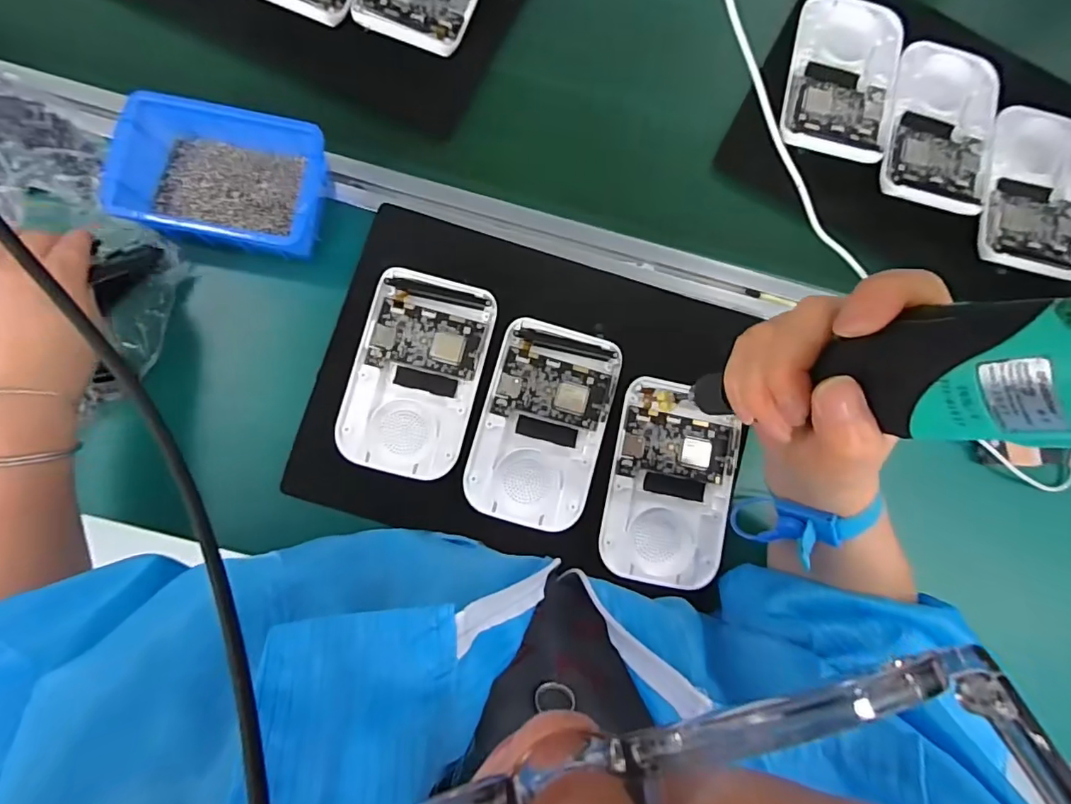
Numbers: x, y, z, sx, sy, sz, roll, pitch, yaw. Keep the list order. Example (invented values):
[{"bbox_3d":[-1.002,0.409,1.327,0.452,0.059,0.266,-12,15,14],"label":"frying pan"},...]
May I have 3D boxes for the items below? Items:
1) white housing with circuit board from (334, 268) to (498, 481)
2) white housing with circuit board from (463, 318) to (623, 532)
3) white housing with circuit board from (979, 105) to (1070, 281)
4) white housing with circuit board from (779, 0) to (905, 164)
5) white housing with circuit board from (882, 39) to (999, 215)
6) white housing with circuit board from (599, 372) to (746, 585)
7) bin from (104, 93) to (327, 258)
[{"bbox_3d":[-0.093,-0.022,0.419,0.097,0.017,0.153,15,81,-3],"label":"white housing with circuit board"},{"bbox_3d":[0.006,0.017,0.419,0.096,0.011,0.155,16,81,-3],"label":"white housing with circuit board"},{"bbox_3d":[0.452,-0.189,0.476,0.095,0.015,0.163,11,81,-3],"label":"white housing with circuit board"},{"bbox_3d":[0.276,-0.292,0.479,0.095,0.018,0.153,14,81,-3],"label":"white housing with circuit board"},{"bbox_3d":[0.369,-0.249,0.481,0.100,0.015,0.157,16,81,-3],"label":"white housing with circuit board"},{"bbox_3d":[0.108,0.065,0.420,0.096,0.012,0.152,14,81,-3],"label":"white housing with circuit board"},{"bbox_3d":[-0.239,-0.180,0.418,0.146,0.046,0.110,10,81,-4],"label":"bin"}]

